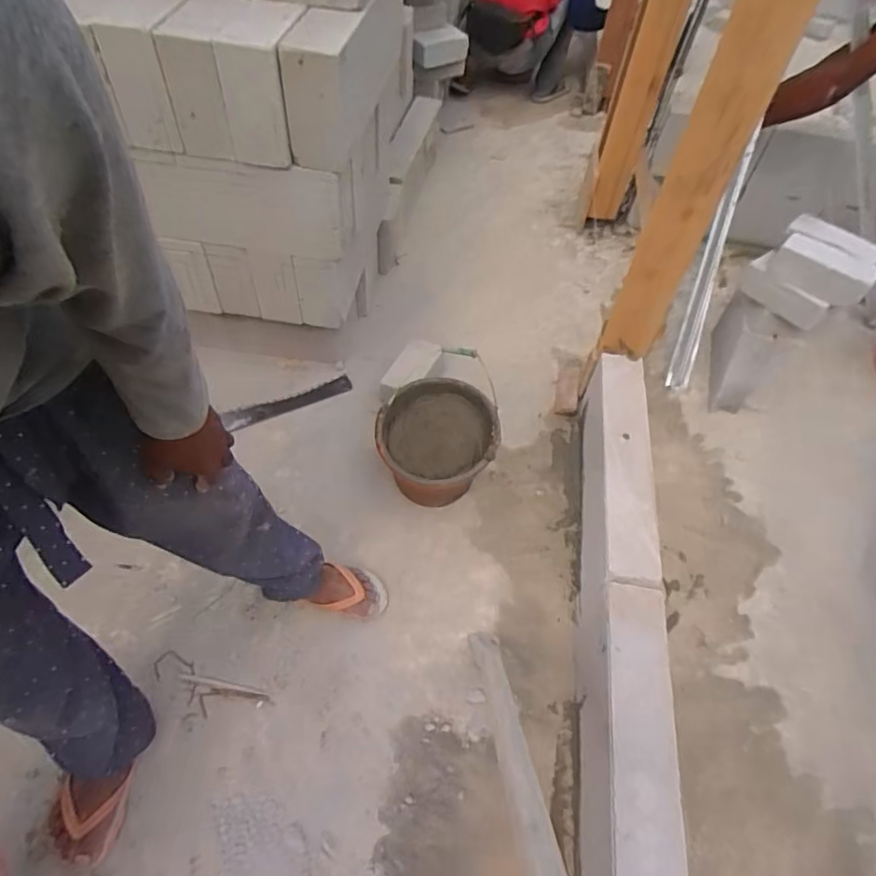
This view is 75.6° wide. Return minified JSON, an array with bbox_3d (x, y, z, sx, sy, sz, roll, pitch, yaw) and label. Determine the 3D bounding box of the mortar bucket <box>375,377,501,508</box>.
[{"bbox_3d":[-0.005,0.030,1.296,0.253,0.203,0.260,2,53,-3],"label":"mortar bucket"}]

